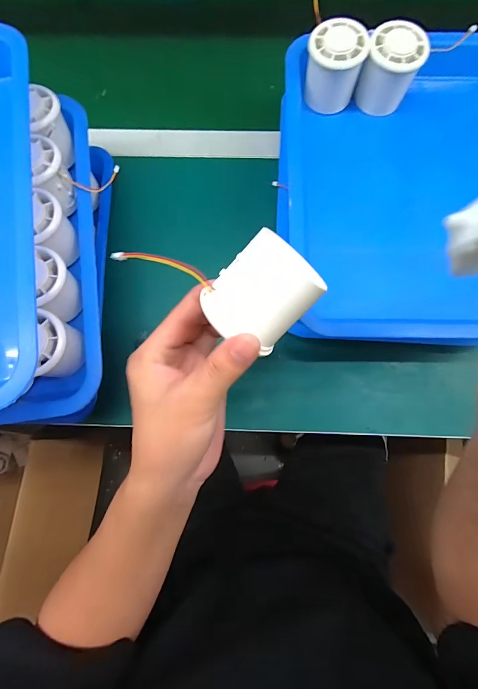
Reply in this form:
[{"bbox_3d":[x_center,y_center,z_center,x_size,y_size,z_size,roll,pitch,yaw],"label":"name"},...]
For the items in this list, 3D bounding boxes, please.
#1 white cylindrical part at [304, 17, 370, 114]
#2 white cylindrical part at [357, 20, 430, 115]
[{"bbox_3d":[0.096,-0.282,0.335,0.055,0.053,0.051,0,78,0],"label":"white cylindrical part"},{"bbox_3d":[0.154,-0.280,0.336,0.052,0.052,0.051,0,78,0],"label":"white cylindrical part"}]

